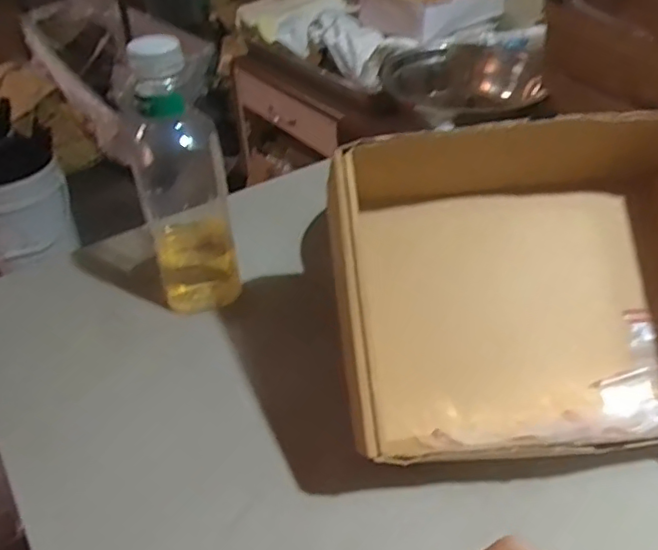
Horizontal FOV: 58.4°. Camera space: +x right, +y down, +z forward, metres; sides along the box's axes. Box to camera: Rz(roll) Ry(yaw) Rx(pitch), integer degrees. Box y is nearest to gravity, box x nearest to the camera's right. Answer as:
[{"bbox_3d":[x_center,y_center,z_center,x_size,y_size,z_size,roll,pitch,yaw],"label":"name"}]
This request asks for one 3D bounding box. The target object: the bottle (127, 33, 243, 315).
[{"bbox_3d":[-0.138,-0.084,0.551,0.074,0.263,0.074,-11,39,-9],"label":"bottle"}]

